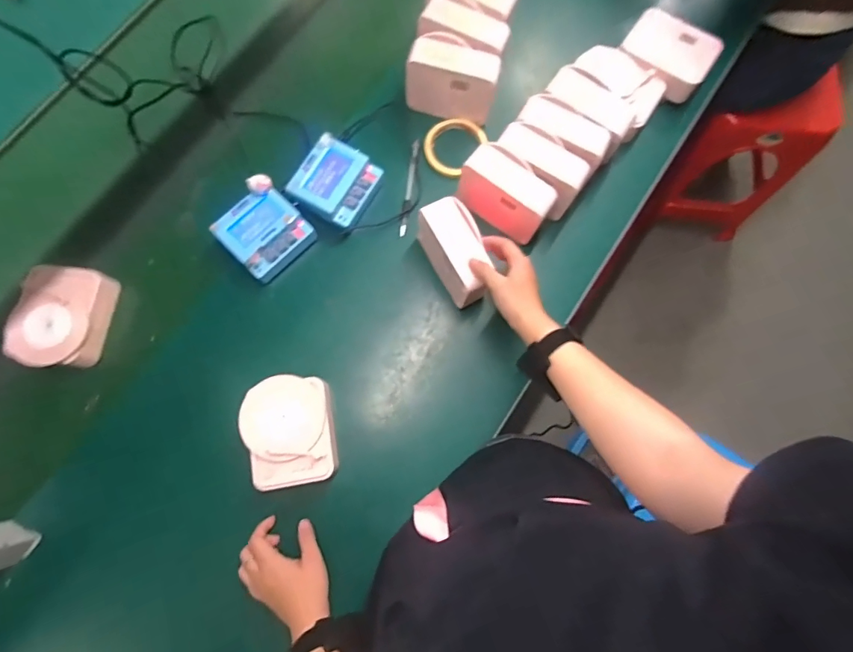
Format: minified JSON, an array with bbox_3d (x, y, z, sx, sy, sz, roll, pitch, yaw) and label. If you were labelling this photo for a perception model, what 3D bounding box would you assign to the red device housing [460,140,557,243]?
[{"bbox_3d":[0.110,-0.181,0.625,0.126,0.080,0.059,36,79,7],"label":"red device housing"}]

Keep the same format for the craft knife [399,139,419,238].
[{"bbox_3d":[-0.026,-0.206,0.678,0.013,0.011,0.153,7,77,1],"label":"craft knife"}]

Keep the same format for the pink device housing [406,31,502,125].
[{"bbox_3d":[0.039,-0.352,0.656,0.125,0.089,0.060,18,78,3],"label":"pink device housing"}]

